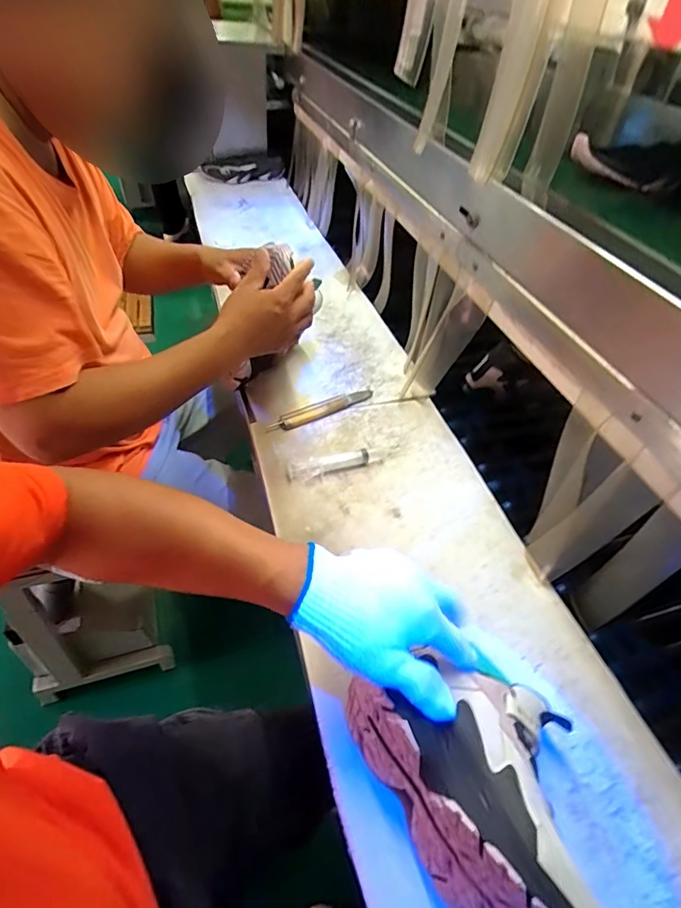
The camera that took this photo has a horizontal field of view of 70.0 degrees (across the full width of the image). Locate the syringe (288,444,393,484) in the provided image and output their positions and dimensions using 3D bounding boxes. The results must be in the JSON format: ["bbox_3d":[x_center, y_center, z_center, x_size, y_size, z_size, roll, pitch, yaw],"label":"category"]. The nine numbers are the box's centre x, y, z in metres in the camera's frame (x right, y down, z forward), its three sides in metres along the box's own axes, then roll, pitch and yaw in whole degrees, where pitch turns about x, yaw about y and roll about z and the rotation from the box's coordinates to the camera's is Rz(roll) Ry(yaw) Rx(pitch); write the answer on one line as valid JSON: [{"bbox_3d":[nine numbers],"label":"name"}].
[{"bbox_3d":[0.003,0.011,0.671,0.156,0.022,0.024,-15,50,-20],"label":"syringe"}]

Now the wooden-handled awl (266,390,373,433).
[{"bbox_3d":[-0.026,-0.071,0.757,0.189,0.013,0.028,-25,53,-27],"label":"wooden-handled awl"}]

